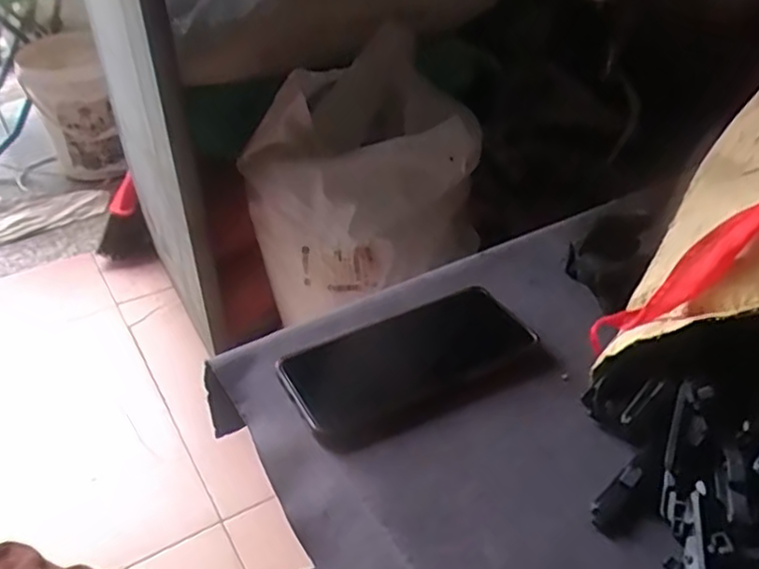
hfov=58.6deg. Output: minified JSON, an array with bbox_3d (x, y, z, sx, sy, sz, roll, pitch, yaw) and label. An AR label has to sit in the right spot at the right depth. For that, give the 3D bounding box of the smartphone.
[{"bbox_3d":[0.018,0.046,0.456,0.163,0.007,0.074,-22,46,-21],"label":"smartphone"}]

